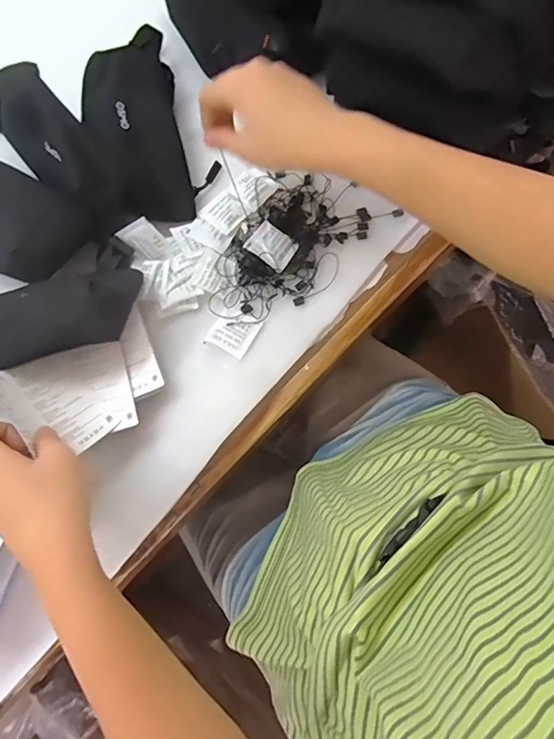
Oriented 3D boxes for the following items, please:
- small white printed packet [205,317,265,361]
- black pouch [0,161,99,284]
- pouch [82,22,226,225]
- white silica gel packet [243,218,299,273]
[{"bbox_3d":[-0.040,-0.036,0.443,0.038,0.004,0.040,30,79,7],"label":"small white printed packet"},{"bbox_3d":[-0.271,-0.149,0.458,0.205,0.048,0.097,30,80,7],"label":"black pouch"},{"bbox_3d":[-0.130,-0.246,0.463,0.102,0.061,0.206,-25,78,-5],"label":"pouch"},{"bbox_3d":[-0.004,-0.117,0.450,0.045,0.004,0.039,35,68,8],"label":"white silica gel packet"}]

